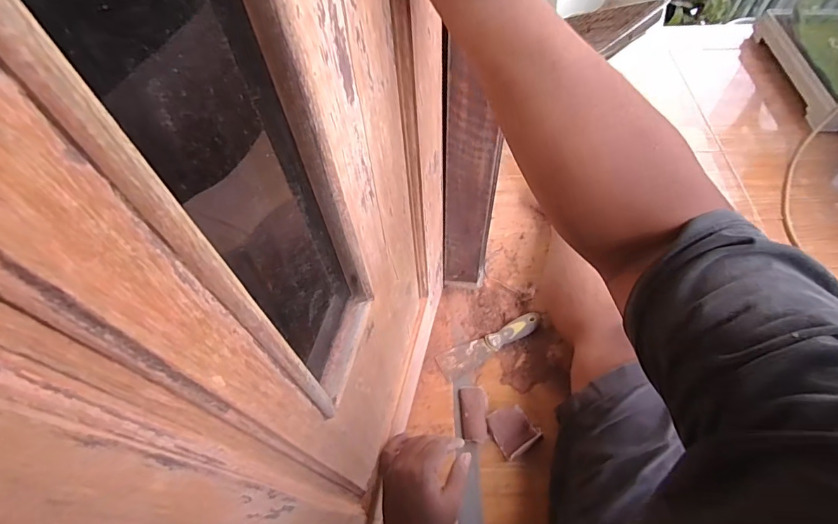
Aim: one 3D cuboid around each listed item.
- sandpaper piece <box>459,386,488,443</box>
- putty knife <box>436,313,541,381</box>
[{"bbox_3d":[0.086,0.234,0.676,0.041,0.007,0.082,-2,57,2],"label":"sandpaper piece"},{"bbox_3d":[0.122,0.139,0.731,0.187,0.018,0.048,-24,59,-12],"label":"putty knife"}]

